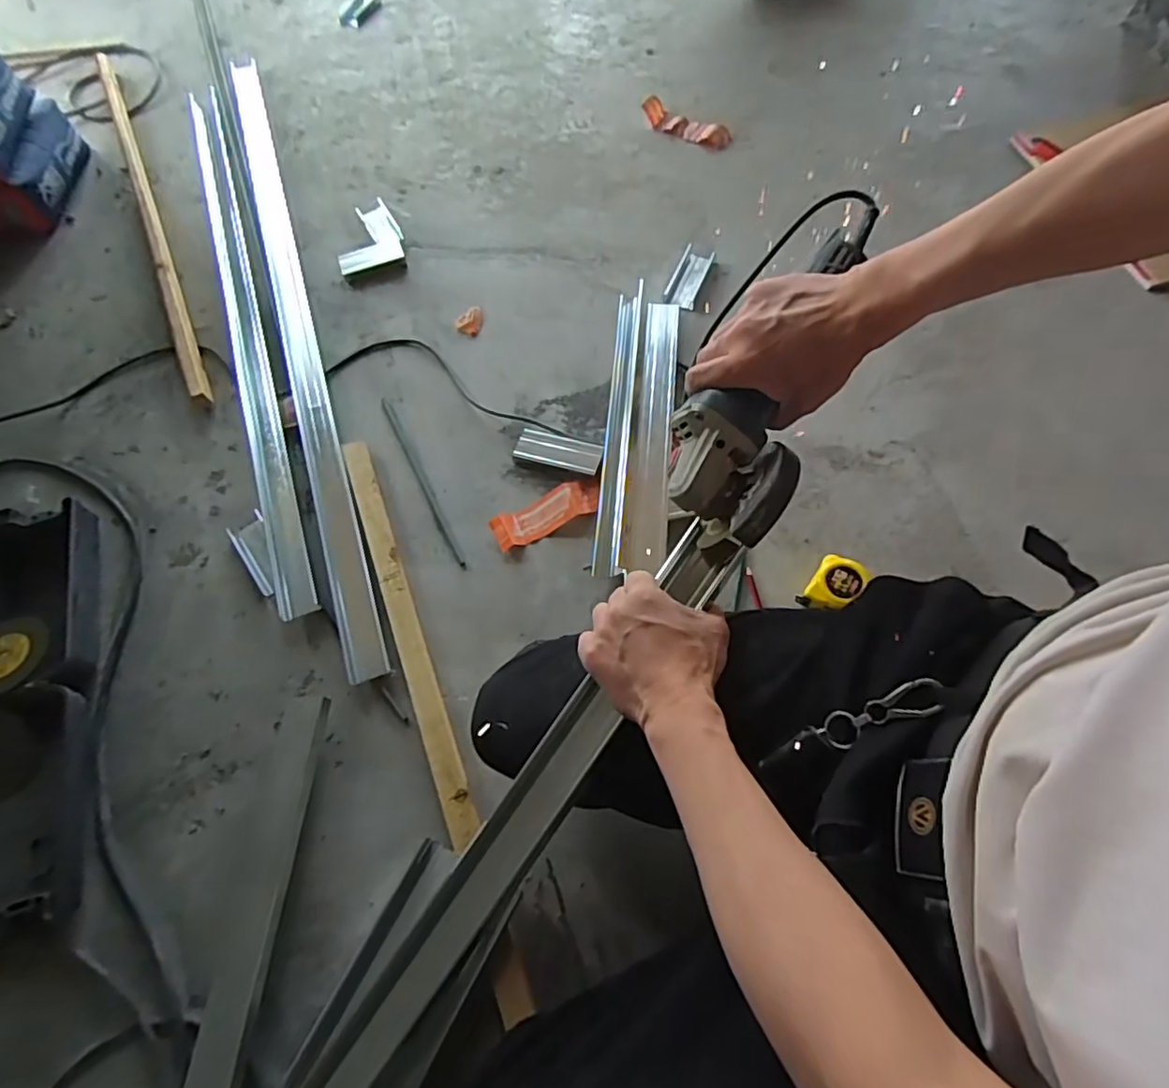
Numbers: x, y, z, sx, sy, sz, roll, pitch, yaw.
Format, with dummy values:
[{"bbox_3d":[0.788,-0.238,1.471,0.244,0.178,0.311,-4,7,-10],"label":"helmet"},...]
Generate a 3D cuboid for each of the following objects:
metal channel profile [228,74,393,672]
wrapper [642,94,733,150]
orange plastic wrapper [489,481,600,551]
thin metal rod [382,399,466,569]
[{"bbox_3d":[-0.480,-0.403,1.012,0.052,0.030,1.334,-19,67,-6],"label":"metal channel profile"},{"bbox_3d":[0.195,-0.791,1.165,0.180,0.034,0.049,31,71,14],"label":"wrapper"},{"bbox_3d":[-0.050,-0.042,0.840,0.152,0.022,0.054,-23,68,-7],"label":"orange plastic wrapper"},{"bbox_3d":[-0.234,-0.091,0.877,0.011,0.015,0.316,-27,68,-9],"label":"thin metal rod"}]

